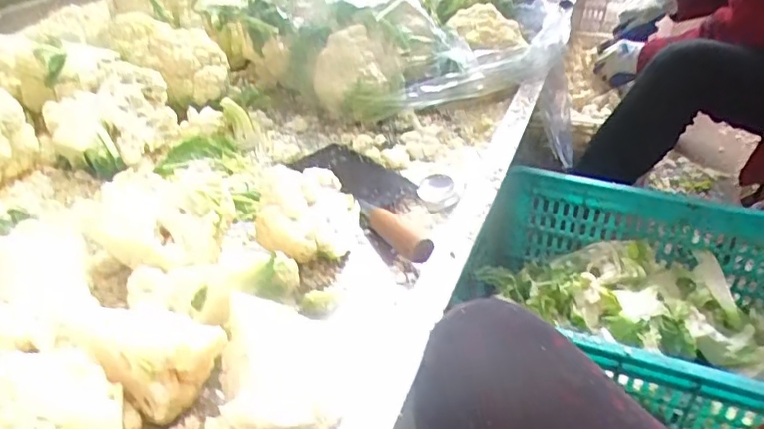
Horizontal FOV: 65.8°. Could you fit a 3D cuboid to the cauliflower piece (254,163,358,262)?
[{"bbox_3d":[-0.078,-0.001,0.627,0.101,0.081,0.124,-1,36,-2],"label":"cauliflower piece"}]

